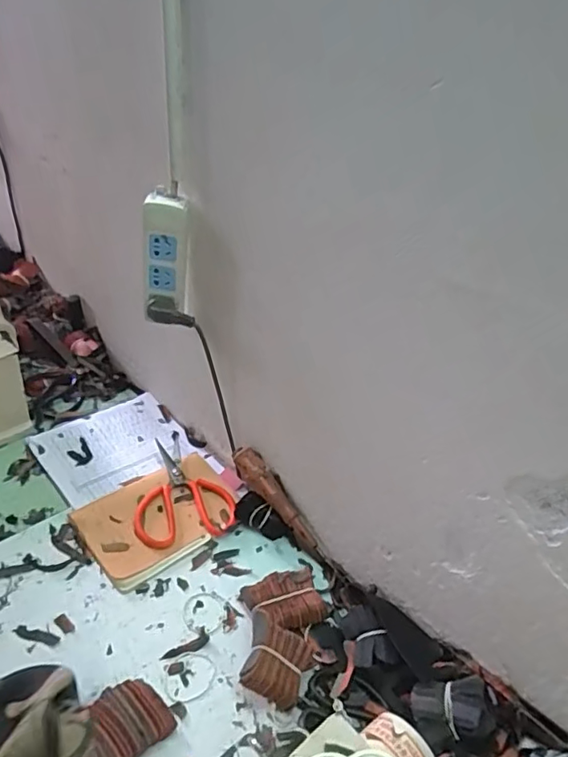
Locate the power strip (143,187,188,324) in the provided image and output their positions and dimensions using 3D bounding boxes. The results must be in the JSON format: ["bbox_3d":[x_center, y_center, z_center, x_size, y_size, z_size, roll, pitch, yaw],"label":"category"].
[{"bbox_3d":[-0.150,-0.156,0.693,0.054,0.148,0.040,-5,38,-14],"label":"power strip"}]

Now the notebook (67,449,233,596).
[{"bbox_3d":[-0.166,0.185,0.750,0.205,0.019,0.136,-26,49,-36],"label":"notebook"}]

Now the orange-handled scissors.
[{"bbox_3d":[-0.155,0.148,0.794,0.134,0.018,0.208,-7,40,-19],"label":"orange-handled scissors"}]

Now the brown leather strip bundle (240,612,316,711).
[{"bbox_3d":[-0.013,0.306,0.587,0.079,0.038,0.075,23,40,18],"label":"brown leather strip bundle"}]

